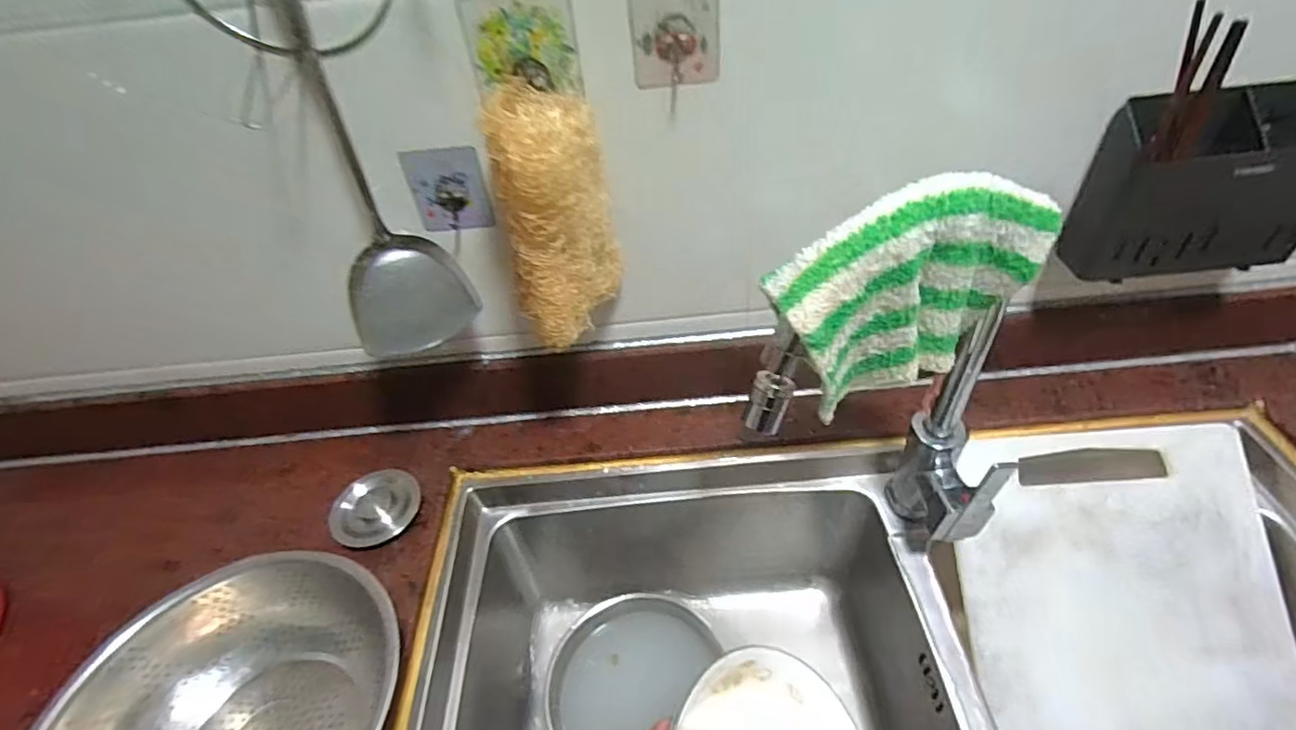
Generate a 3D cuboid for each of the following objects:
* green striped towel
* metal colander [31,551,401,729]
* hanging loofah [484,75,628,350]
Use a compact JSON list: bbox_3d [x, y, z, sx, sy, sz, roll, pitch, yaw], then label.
[{"bbox_3d":[0.154,-0.048,0.355,0.173,0.115,0.050,-22,45,-17],"label":"green striped towel"},{"bbox_3d":[-0.302,0.253,0.437,0.234,0.086,0.206,-36,51,-29],"label":"metal colander"},{"bbox_3d":[-0.066,-0.107,0.458,0.078,0.177,0.088,-8,43,-2],"label":"hanging loofah"}]

